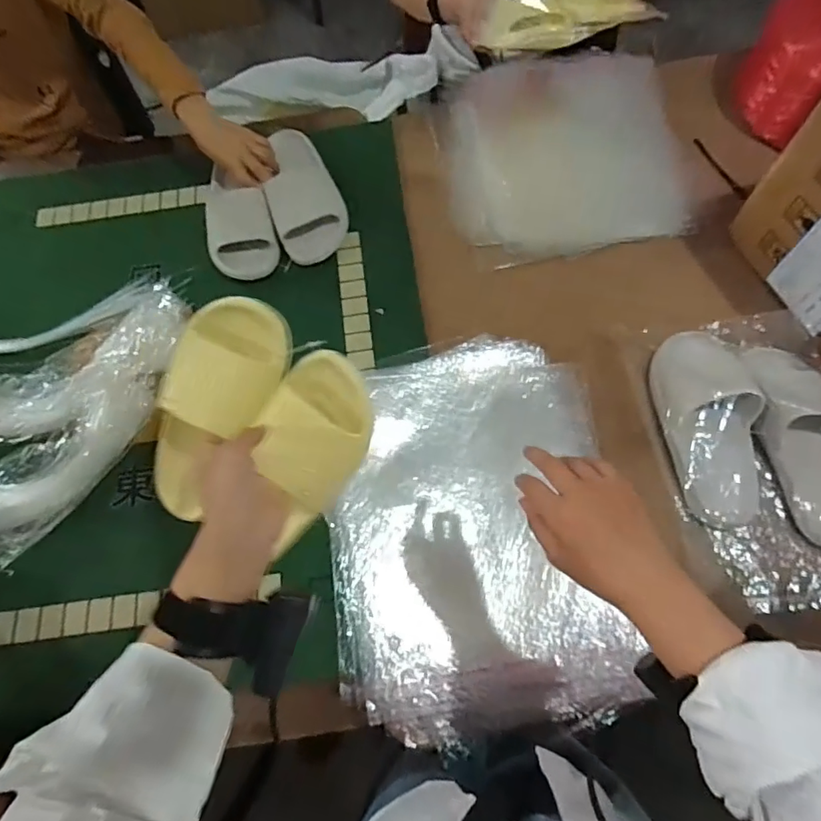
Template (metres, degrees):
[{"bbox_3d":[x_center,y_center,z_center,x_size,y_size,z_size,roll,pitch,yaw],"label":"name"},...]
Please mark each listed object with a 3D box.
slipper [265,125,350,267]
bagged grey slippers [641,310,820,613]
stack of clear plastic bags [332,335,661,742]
[{"bbox_3d":[-0.174,-0.350,0.840,0.108,0.054,0.239,-17,68,-5],"label":"slipper"},{"bbox_3d":[0.445,0.042,0.655,0.240,0.079,0.375,-2,68,1],"label":"bagged grey slippers"},{"bbox_3d":[0.080,0.128,0.647,0.332,0.028,0.476,-4,68,0],"label":"stack of clear plastic bags"}]

